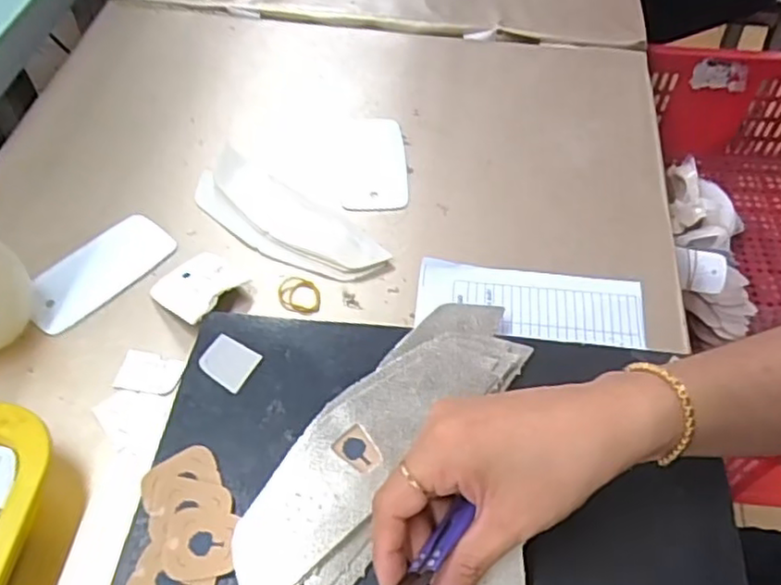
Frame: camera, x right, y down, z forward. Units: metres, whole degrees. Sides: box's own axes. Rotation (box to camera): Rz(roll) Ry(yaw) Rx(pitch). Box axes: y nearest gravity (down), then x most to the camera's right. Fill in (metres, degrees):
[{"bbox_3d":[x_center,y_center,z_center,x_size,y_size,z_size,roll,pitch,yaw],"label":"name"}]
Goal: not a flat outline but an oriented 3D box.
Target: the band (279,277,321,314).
[{"bbox_3d":[-0.061,0.001,0.447,0.030,0.004,0.026,11,53,6],"label":"band"}]

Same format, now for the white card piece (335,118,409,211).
[{"bbox_3d":[-0.015,-0.104,0.525,0.053,0.005,0.101,-5,55,-2],"label":"white card piece"}]

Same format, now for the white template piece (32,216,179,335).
[{"bbox_3d":[-0.200,-0.016,0.454,0.051,0.005,0.101,36,60,22],"label":"white template piece"}]

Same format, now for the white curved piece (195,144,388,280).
[{"bbox_3d":[-0.078,-0.054,0.481,0.160,0.010,0.059,29,57,19],"label":"white curved piece"}]

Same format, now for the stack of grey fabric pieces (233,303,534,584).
[{"bbox_3d":[0.001,0.073,0.353,0.062,0.022,0.209,33,58,21],"label":"stack of grey fabric pieces"}]

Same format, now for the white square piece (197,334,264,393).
[{"bbox_3d":[-0.095,0.040,0.386,0.031,0.004,0.027,25,56,16],"label":"white square piece"}]

